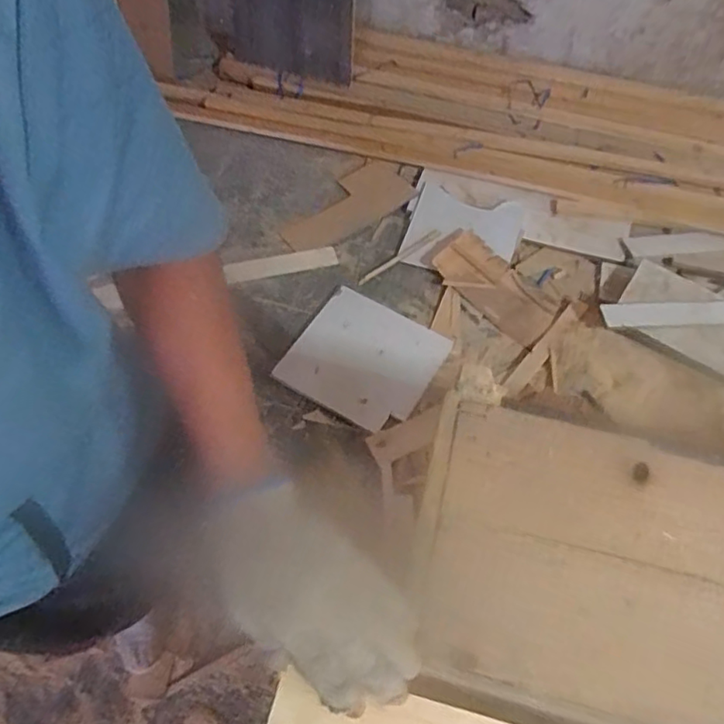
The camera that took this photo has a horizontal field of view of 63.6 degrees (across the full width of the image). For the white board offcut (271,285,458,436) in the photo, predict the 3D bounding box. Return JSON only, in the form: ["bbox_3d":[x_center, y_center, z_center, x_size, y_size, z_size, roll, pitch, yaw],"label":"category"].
[{"bbox_3d":[0.004,-0.011,1.579,0.368,0.017,0.348,27,63,17],"label":"white board offcut"}]

